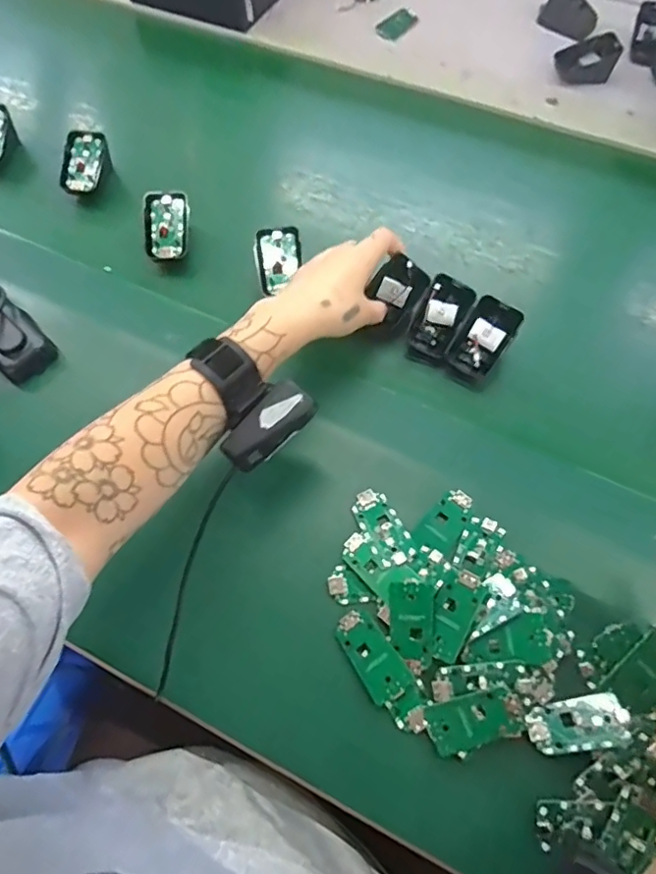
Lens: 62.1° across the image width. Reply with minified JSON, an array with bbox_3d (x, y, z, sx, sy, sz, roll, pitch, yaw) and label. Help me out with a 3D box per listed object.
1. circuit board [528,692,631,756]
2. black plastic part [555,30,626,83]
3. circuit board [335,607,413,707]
[{"bbox_3d":[0.168,0.194,0.366,0.062,0.004,0.030,-15,51,5],"label":"circuit board"},{"bbox_3d":[0.309,-0.451,0.649,0.067,0.033,0.046,2,67,4],"label":"black plastic part"},{"bbox_3d":[0.031,0.156,0.391,0.031,0.006,0.063,-36,66,1],"label":"circuit board"}]

